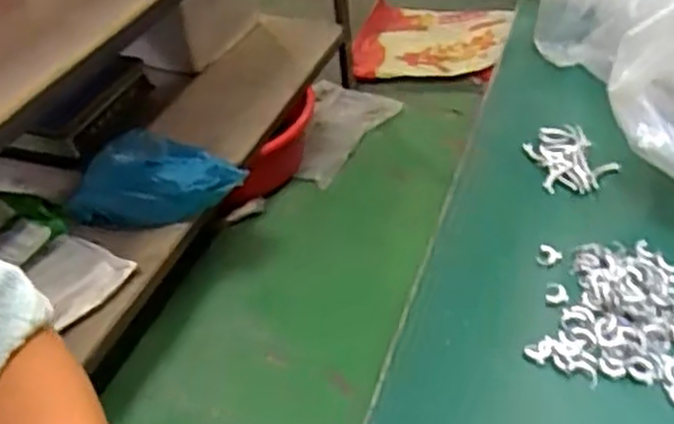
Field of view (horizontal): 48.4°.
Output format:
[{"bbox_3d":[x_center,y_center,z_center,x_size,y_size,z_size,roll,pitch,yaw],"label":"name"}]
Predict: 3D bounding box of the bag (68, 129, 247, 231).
[{"bbox_3d":[-0.308,-0.061,1.295,0.284,0.140,0.137,4,41,12],"label":"bag"}]

